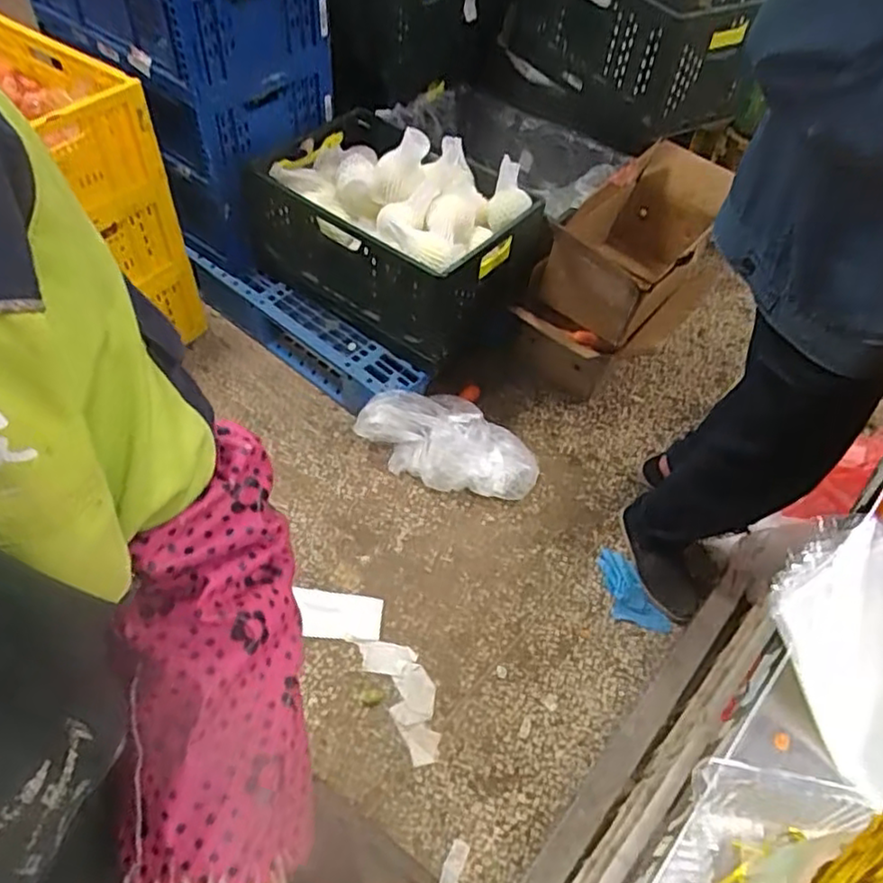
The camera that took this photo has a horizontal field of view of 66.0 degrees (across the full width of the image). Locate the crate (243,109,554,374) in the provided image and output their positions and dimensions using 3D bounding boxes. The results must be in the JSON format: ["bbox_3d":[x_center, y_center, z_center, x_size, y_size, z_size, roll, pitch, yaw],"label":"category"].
[{"bbox_3d":[-0.093,-0.502,1.655,0.633,0.381,0.401,32,57,19],"label":"crate"}]

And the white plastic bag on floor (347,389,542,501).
[{"bbox_3d":[0.023,-0.004,1.610,0.414,0.183,0.198,24,54,14],"label":"white plastic bag on floor"}]

